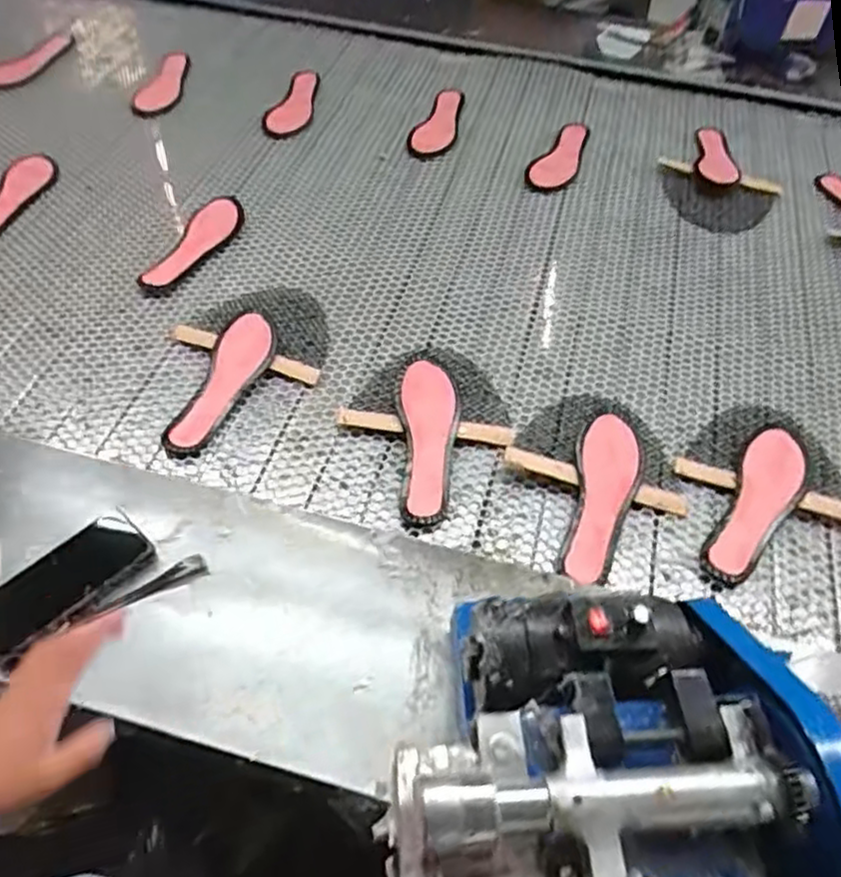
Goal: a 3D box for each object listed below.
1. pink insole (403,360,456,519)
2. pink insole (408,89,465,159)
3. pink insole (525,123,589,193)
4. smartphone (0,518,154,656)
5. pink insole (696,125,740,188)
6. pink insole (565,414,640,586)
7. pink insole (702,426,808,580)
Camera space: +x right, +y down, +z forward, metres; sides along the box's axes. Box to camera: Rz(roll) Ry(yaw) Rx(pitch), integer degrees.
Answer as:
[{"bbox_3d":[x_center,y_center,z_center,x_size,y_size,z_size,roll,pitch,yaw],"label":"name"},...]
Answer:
[{"bbox_3d":[0.012,-0.004,0.847,0.063,0.033,0.210,-2,52,-3],"label":"pink insole"},{"bbox_3d":[0.037,-0.613,1.323,0.084,0.010,0.236,10,52,6],"label":"pink insole"},{"bbox_3d":[0.262,-0.523,1.273,0.079,0.013,0.221,21,54,15],"label":"pink insole"},{"bbox_3d":[-0.356,0.139,0.685,0.074,0.004,0.160,39,60,23],"label":"smartphone"},{"bbox_3d":[0.549,-0.532,1.289,0.077,0.010,0.204,9,52,6],"label":"pink insole"},{"bbox_3d":[0.213,0.067,0.797,0.065,0.008,0.223,16,57,4],"label":"pink insole"},{"bbox_3d":[0.395,0.076,0.806,0.065,0.037,0.221,26,56,18],"label":"pink insole"}]

